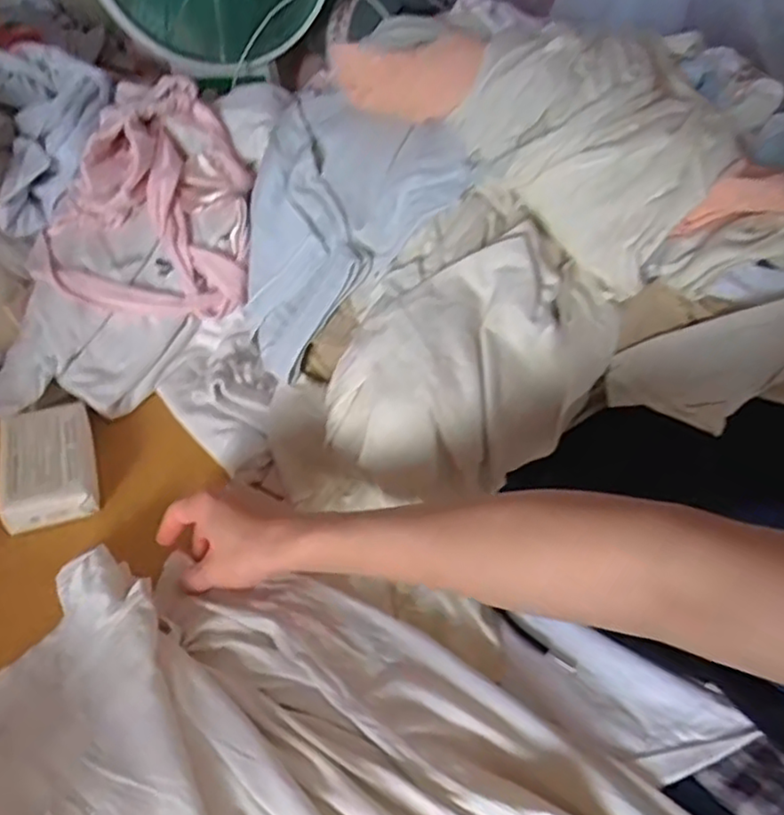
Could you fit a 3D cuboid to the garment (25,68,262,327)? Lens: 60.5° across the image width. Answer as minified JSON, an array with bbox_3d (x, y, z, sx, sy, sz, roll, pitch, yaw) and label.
[{"bbox_3d":[-0.209,-0.190,0.634,0.193,0.060,0.236,25,79,-5],"label":"garment"}]

